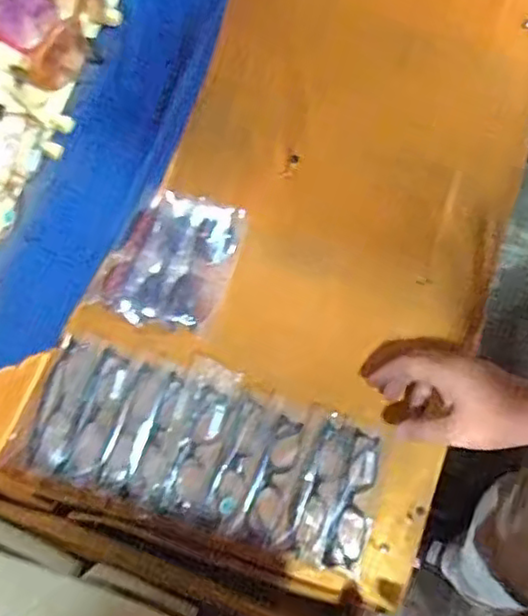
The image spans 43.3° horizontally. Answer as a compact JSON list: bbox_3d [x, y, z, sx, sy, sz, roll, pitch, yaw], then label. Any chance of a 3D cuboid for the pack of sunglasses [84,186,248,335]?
[{"bbox_3d":[-0.103,-0.054,0.732,0.135,0.033,0.148,20,76,6],"label":"pack of sunglasses"}]

